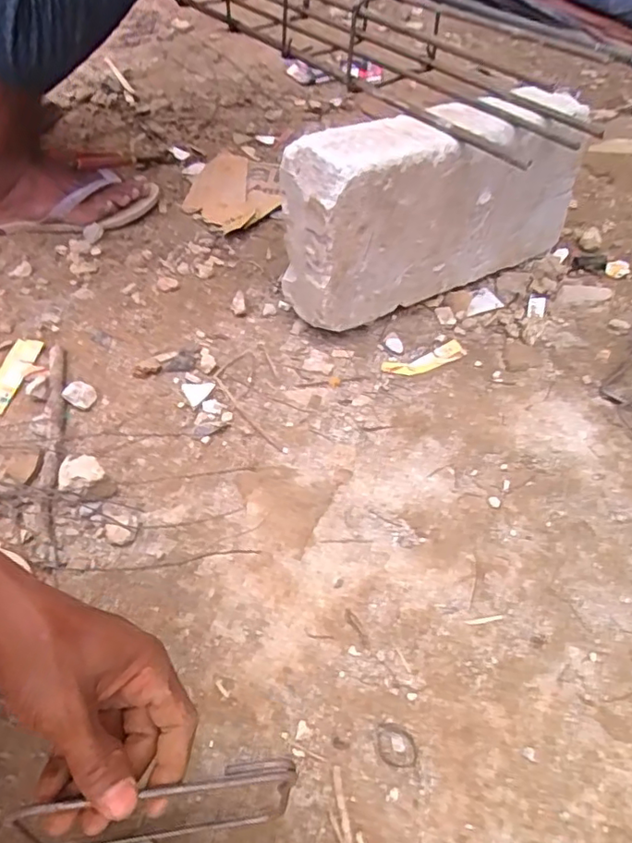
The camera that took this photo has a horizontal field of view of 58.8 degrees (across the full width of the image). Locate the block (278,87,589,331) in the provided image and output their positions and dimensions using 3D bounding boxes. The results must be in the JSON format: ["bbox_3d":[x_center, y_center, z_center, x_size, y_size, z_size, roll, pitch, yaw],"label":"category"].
[{"bbox_3d":[0.151,-0.257,0.692,0.391,0.216,0.109,-25,53,-20],"label":"block"}]

